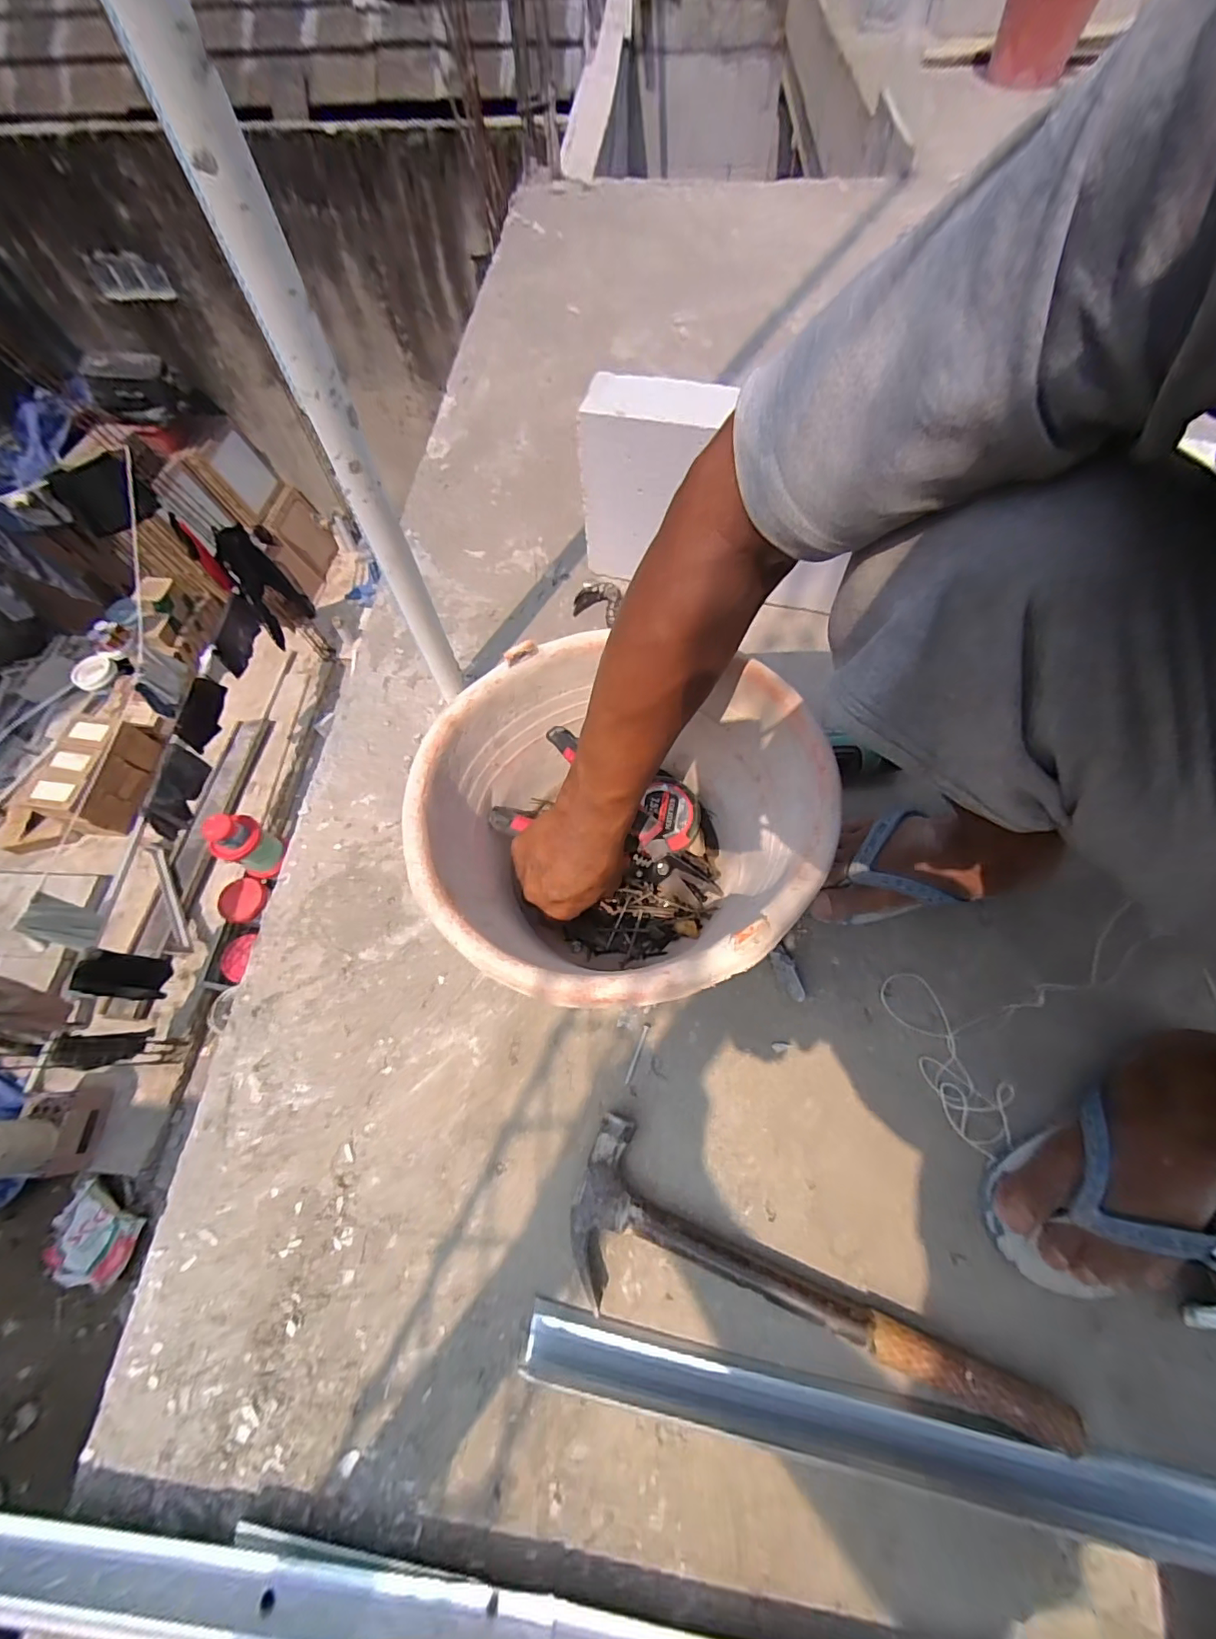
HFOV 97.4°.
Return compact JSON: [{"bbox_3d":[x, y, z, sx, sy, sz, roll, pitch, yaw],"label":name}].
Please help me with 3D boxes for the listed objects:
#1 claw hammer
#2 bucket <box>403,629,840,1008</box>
[{"bbox_3d":[0.130,0.345,0.366,0.343,0.027,0.103,24,67,13],"label":"claw hammer"},{"bbox_3d":[0.008,0.026,0.426,0.261,0.194,0.246,-1,64,2],"label":"bucket"}]

